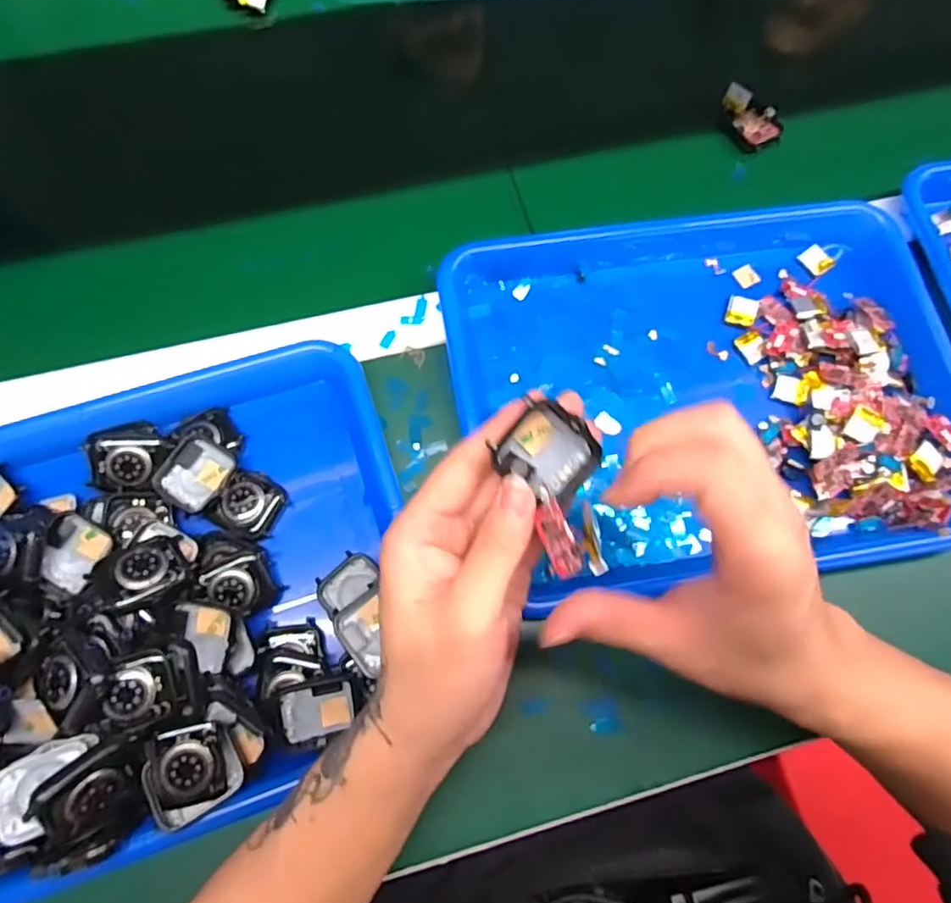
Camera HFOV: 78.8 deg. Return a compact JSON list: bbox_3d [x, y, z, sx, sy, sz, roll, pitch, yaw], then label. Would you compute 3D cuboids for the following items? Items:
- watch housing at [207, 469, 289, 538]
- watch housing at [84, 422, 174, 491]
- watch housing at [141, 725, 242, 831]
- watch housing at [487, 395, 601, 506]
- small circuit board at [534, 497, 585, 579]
[{"bbox_3d":[-0.137,0.032,0.356,0.037,0.019,0.036,22,73,5],"label":"watch housing"},{"bbox_3d":[-0.212,0.003,0.351,0.046,0.015,0.040,-10,73,-5],"label":"watch housing"},{"bbox_3d":[-0.141,0.159,0.286,0.039,0.012,0.041,-20,75,-8],"label":"watch housing"},{"bbox_3d":[0.031,-0.001,0.244,0.042,0.010,0.033,31,89,-23],"label":"watch housing"},{"bbox_3d":[0.035,0.036,0.240,0.014,0.005,0.033,-17,87,-7],"label":"small circuit board"}]

